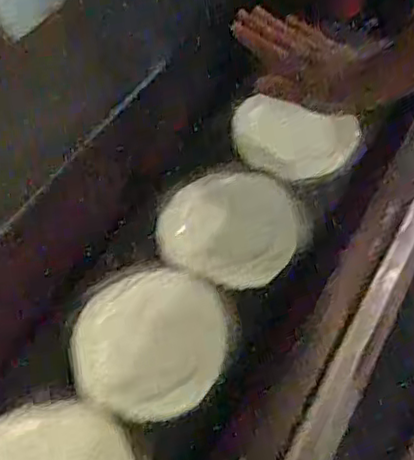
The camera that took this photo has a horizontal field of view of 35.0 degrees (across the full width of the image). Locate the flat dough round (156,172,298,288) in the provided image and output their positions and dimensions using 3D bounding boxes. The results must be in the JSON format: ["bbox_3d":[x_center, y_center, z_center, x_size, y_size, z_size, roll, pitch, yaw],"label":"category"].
[{"bbox_3d":[0.022,-0.004,0.673,0.134,0.028,0.139,-1,51,2],"label":"flat dough round"}]

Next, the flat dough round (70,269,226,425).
[{"bbox_3d":[-0.049,0.100,0.593,0.128,0.034,0.146,28,57,23],"label":"flat dough round"}]

